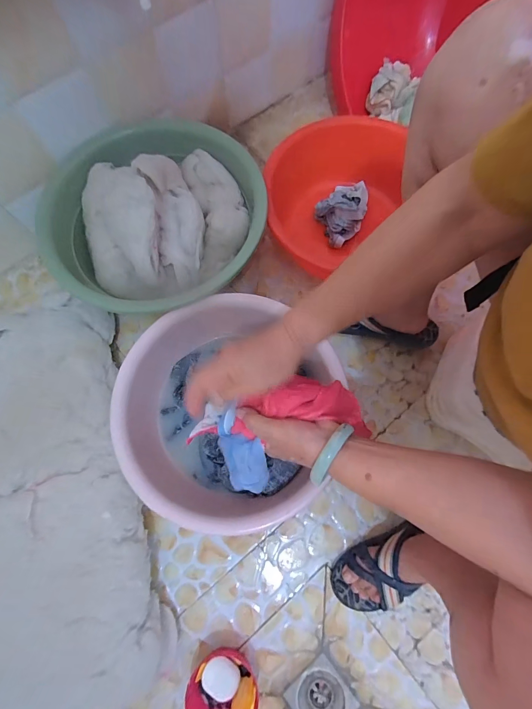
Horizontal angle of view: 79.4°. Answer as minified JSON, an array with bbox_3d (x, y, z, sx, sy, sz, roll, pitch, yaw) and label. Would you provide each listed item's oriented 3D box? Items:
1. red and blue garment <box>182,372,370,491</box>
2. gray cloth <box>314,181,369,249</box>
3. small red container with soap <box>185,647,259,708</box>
[{"bbox_3d":[0.016,0.090,0.431,0.218,0.120,0.125,-28,74,-6],"label":"red and blue garment"},{"bbox_3d":[0.191,-0.358,0.782,0.114,0.076,0.169,33,76,10],"label":"gray cloth"},{"bbox_3d":[-0.073,0.563,0.531,0.110,0.045,0.101,0,73,1],"label":"small red container with soap"}]

